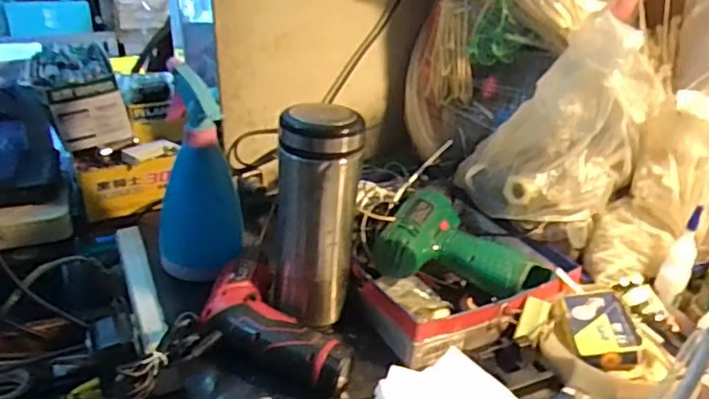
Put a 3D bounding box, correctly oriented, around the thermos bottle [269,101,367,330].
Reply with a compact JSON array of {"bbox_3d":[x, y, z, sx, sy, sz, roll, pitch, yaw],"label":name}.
[{"bbox_3d":[-0.033,0.015,0.530,0.075,0.188,0.058,6,29,7],"label":"thermos bottle"}]

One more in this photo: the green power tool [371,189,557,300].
[{"bbox_3d":[0.107,0.040,0.586,0.162,0.047,0.125,8,29,11],"label":"green power tool"}]

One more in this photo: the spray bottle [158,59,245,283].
[{"bbox_3d":[-0.155,-0.019,0.583,0.083,0.190,0.084,-4,29,-11],"label":"spray bottle"}]

